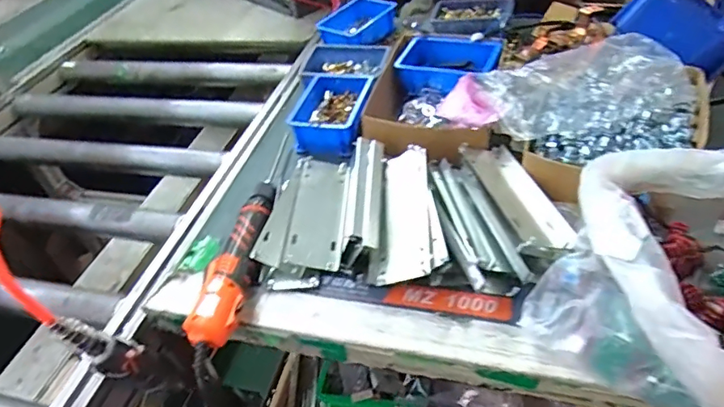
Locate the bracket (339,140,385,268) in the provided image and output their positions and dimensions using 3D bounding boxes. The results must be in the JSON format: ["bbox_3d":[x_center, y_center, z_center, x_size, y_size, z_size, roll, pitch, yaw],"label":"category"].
[{"bbox_3d":[0.003,-0.008,0.618,0.042,0.042,0.195,3,47,4],"label":"bracket"}]

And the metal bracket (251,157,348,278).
[{"bbox_3d":[-0.061,0.007,0.628,0.094,0.021,0.185,7,48,7],"label":"metal bracket"}]

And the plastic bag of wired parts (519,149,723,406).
[{"bbox_3d":[0.330,0.066,0.472,0.272,0.102,0.276,24,52,22],"label":"plastic bag of wired parts"}]

